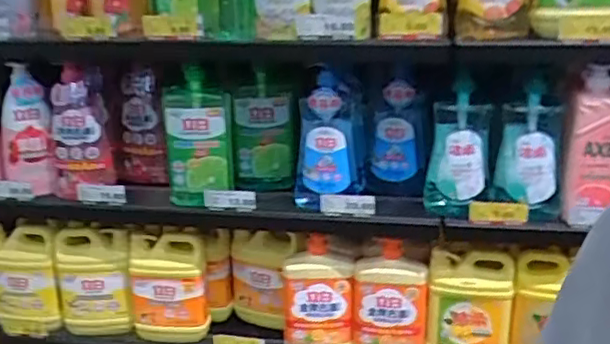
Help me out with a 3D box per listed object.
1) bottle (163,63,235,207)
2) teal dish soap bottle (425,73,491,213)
[{"bbox_3d":[-0.187,-0.061,1.096,0.115,0.240,0.067,-4,19,-9],"label":"bottle"},{"bbox_3d":[0.261,-0.043,1.049,0.101,0.222,0.059,5,20,19],"label":"teal dish soap bottle"}]

